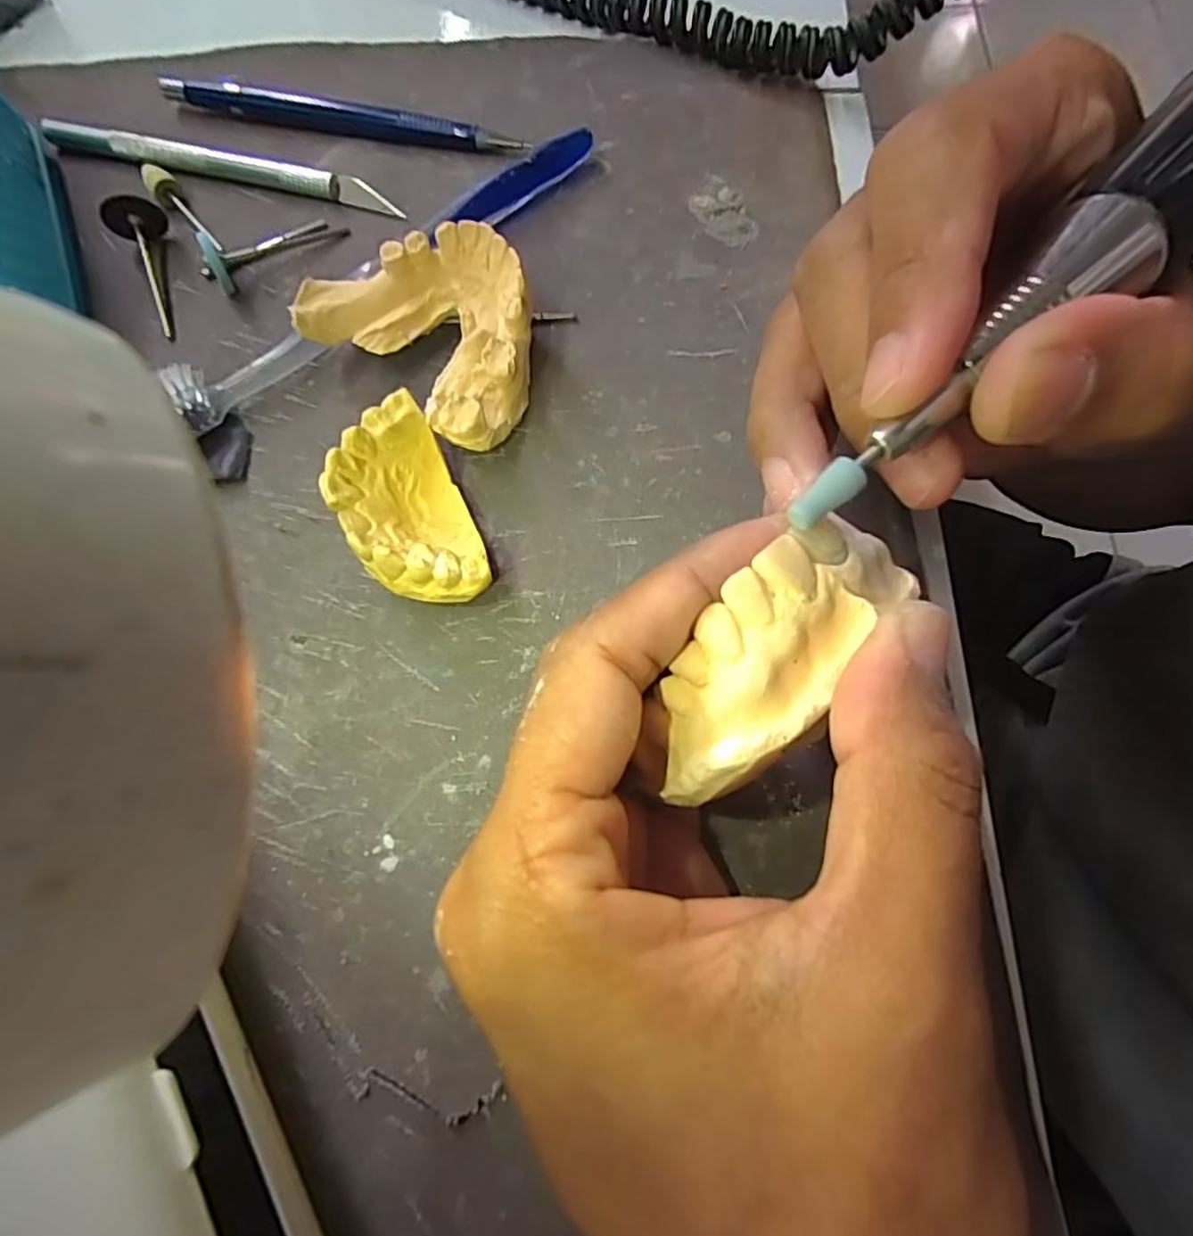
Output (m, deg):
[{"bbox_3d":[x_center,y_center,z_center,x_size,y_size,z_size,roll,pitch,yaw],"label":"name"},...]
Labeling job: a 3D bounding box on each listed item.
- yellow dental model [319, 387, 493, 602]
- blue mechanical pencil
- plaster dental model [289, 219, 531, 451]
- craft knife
[{"bbox_3d":[-0.050,-0.027,0.161,0.029,0.024,0.057,-25,74,-7],"label":"yellow dental model"},{"bbox_3d":[-0.093,-0.182,0.218,0.134,0.008,0.007,11,73,5],"label":"blue mechanical pencil"},{"bbox_3d":[-0.046,-0.085,0.178,0.069,0.026,0.053,37,77,12],"label":"plaster dental model"},{"bbox_3d":[-0.135,-0.162,0.214,0.137,0.007,0.008,14,73,5],"label":"craft knife"}]

